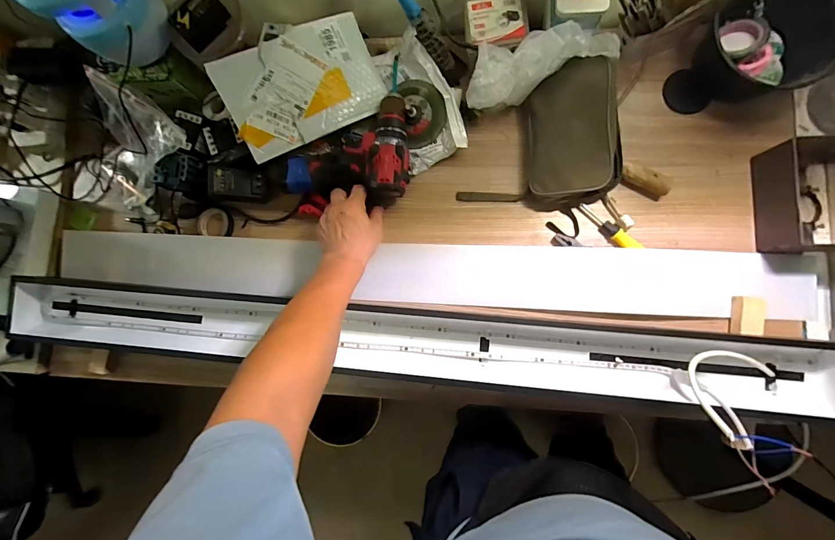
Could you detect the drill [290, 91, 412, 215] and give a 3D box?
[{"bbox_3d":[-0.105,-0.181,0.564,0.180,0.070,0.151,-3,85,6],"label":"drill"}]

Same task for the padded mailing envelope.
[{"bbox_3d":[-0.165,-0.271,0.538,0.225,0.023,0.141,-29,102,-8],"label":"padded mailing envelope"}]

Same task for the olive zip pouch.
[{"bbox_3d":[0.230,-0.193,0.535,0.135,0.057,0.202,0,99,14],"label":"olive zip pouch"}]

